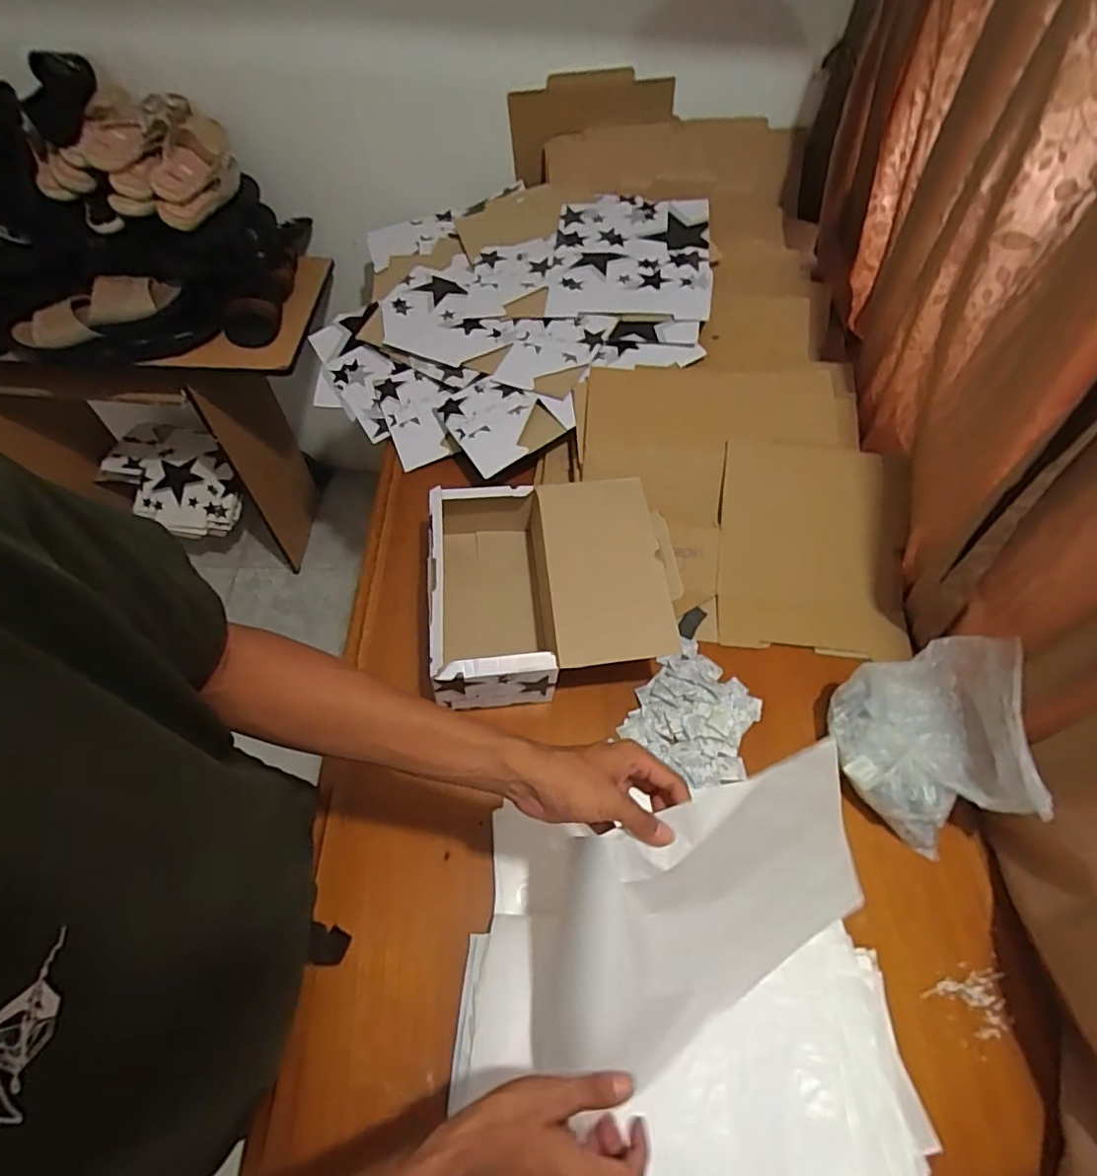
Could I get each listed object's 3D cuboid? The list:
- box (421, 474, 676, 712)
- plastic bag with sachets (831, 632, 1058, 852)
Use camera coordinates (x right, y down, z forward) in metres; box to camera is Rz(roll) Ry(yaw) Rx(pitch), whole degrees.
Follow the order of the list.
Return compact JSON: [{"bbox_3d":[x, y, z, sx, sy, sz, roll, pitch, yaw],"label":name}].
[{"bbox_3d":[0.002,-0.002,0.797,0.303,0.136,0.288,-5,59,-6],"label":"box"},{"bbox_3d":[0.440,0.161,0.662,0.192,0.148,0.202,-18,61,-13],"label":"plastic bag with sachets"}]

